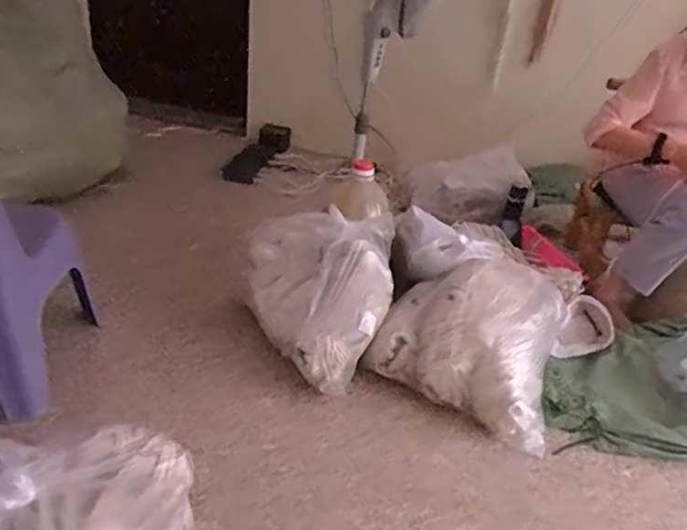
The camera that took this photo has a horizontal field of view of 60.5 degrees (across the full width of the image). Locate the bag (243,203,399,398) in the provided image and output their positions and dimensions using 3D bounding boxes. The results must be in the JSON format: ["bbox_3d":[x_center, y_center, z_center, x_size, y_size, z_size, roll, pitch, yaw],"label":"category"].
[{"bbox_3d":[-0.066,0.065,1.430,0.355,0.306,0.329,7,30,-1],"label":"bag"}]

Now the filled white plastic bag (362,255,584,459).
[{"bbox_3d":[0.329,0.163,1.450,0.428,0.239,0.370,18,35,21],"label":"filled white plastic bag"}]

